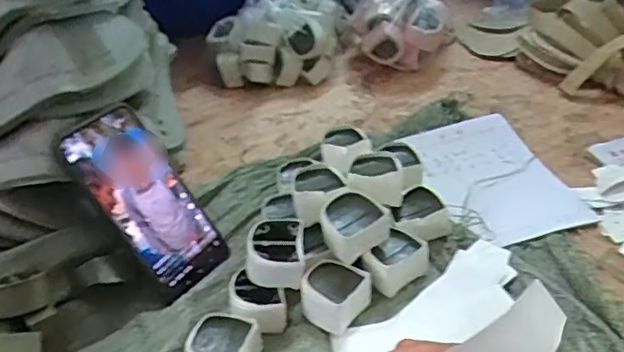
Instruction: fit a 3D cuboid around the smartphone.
[{"bbox_3d":[-0.137,0.022,0.477,0.015,0.157,0.082,-22,18,46],"label":"smartphone"}]

